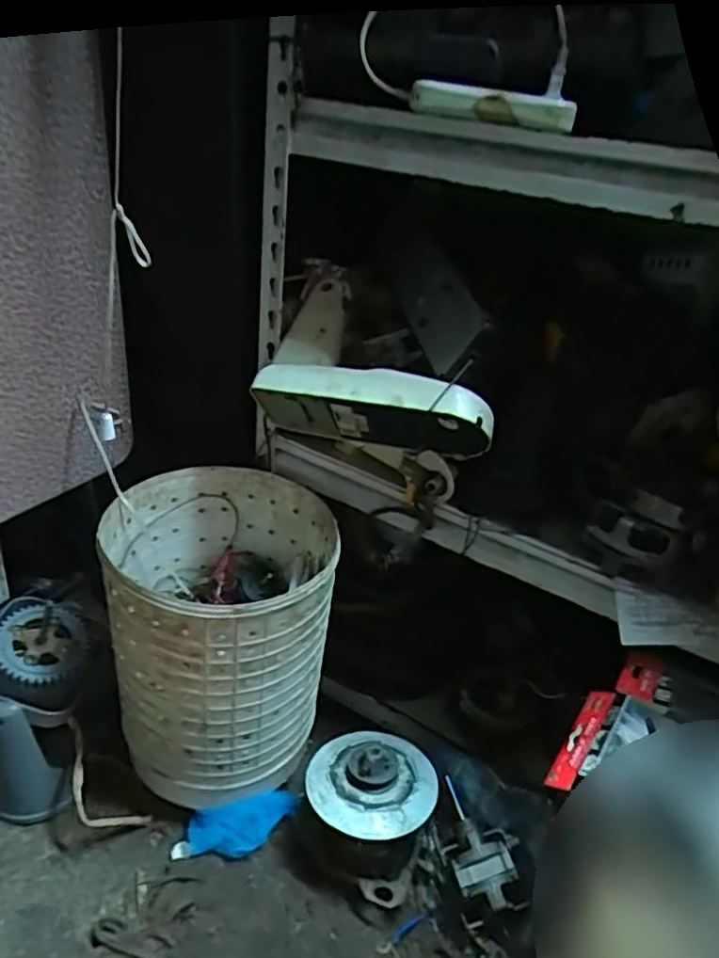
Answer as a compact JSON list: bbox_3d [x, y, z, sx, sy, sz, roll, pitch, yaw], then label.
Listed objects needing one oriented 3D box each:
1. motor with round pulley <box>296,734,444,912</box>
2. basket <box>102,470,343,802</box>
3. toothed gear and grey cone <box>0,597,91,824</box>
[{"bbox_3d":[0.012,0.393,0.779,0.150,0.144,0.144,6,30,-3],"label":"motor with round pulley"},{"bbox_3d":[-0.168,0.192,0.792,0.242,0.322,0.252,-2,31,-16],"label":"basket"},{"bbox_3d":[-0.413,0.276,0.817,0.140,0.235,0.171,-2,25,-18],"label":"toothed gear and grey cone"}]

